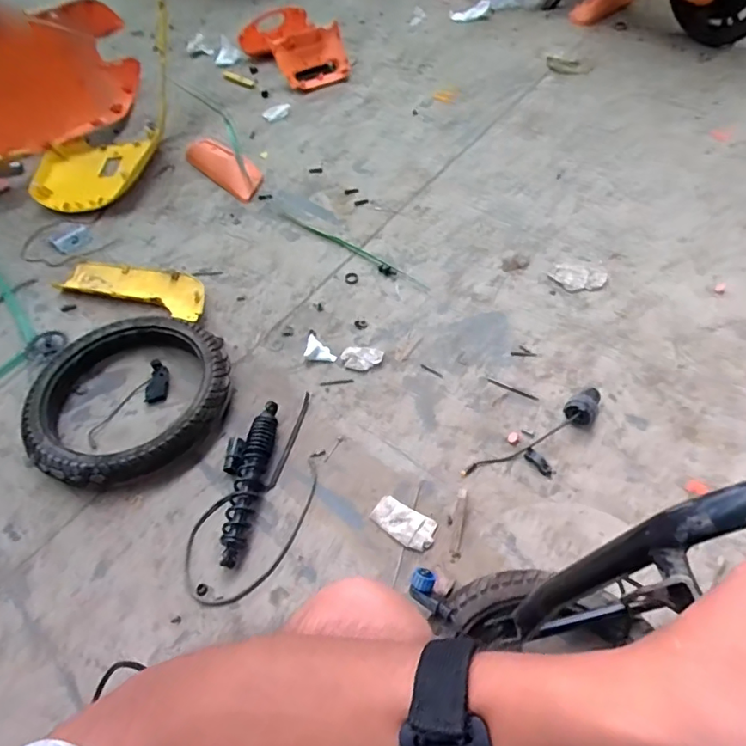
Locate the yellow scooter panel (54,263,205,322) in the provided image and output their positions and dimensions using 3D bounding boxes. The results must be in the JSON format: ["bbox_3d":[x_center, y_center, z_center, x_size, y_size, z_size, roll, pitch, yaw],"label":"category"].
[{"bbox_3d":[-0.513,-0.185,1.182,0.333,0.058,0.126,12,57,13],"label":"yellow scooter panel"}]

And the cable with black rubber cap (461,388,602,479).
[{"bbox_3d":[0.283,0.105,0.911,0.290,0.050,0.056,-28,57,-14],"label":"cable with black rubber cap"}]

